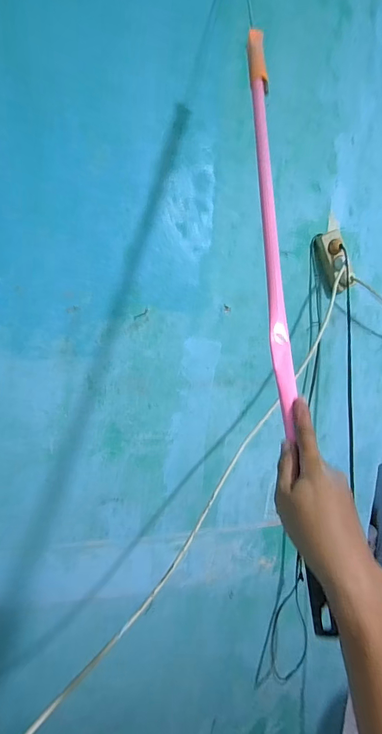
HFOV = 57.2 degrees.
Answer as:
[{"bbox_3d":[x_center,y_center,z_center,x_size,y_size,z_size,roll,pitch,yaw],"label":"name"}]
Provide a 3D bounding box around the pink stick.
[{"bbox_3d":[0.116,-0.256,0.517,0.026,0.709,0.024,3,-21,-5],"label":"pink stick"}]

